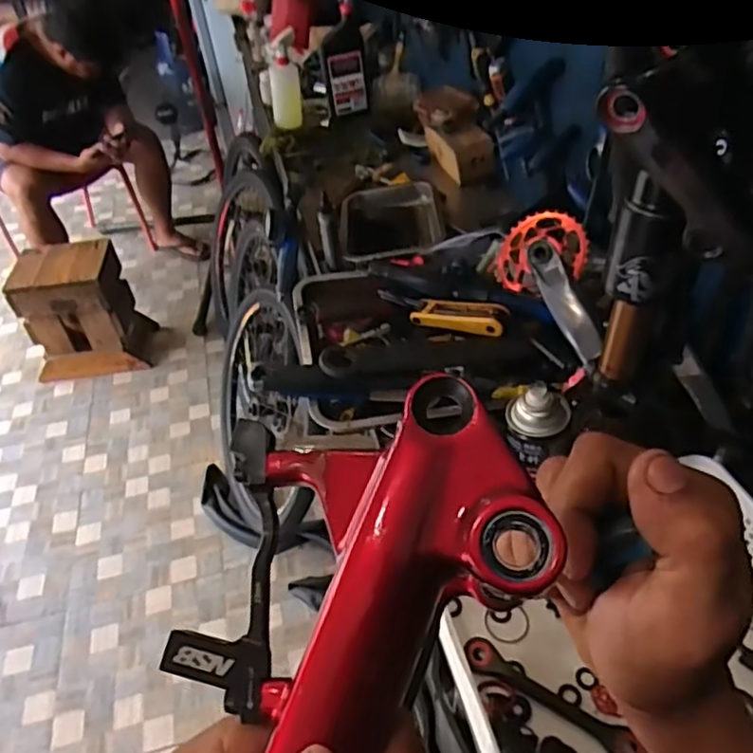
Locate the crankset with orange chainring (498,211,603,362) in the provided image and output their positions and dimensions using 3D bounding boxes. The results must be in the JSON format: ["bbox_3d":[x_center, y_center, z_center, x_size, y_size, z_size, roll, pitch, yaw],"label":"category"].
[{"bbox_3d":[0.234,-0.115,0.835,0.104,0.057,0.209,-16,68,-10],"label":"crankset with orange chainring"}]

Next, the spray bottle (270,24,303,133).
[{"bbox_3d":[-0.232,-0.737,1.623,0.084,0.202,0.101,-8,43,-2],"label":"spray bottle"}]

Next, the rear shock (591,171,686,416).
[{"bbox_3d":[0.184,-0.049,0.470,0.037,0.185,0.032,5,44,13],"label":"rear shock"}]

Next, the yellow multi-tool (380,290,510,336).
[{"bbox_3d":[0.085,-0.087,0.855,0.178,0.034,0.038,17,48,23],"label":"yellow multi-tool"}]

